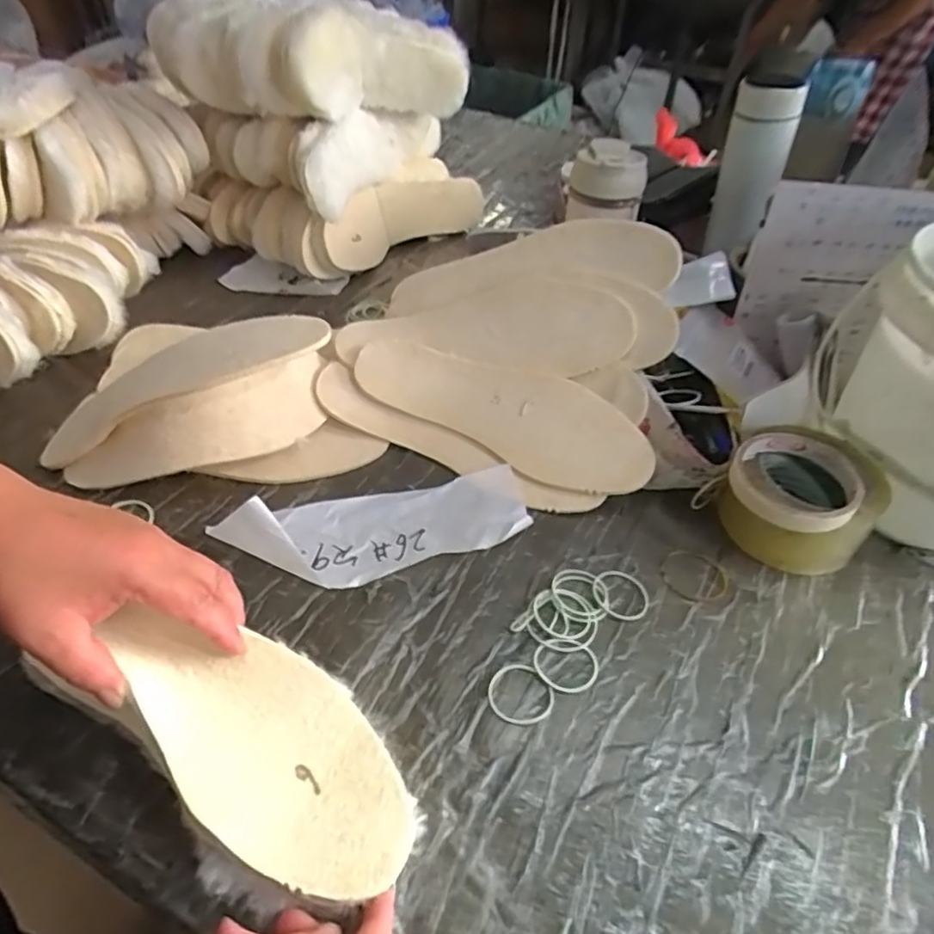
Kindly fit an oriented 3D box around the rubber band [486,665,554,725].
[{"bbox_3d":[0.035,0.147,0.401,0.043,0.004,0.040,1,44,-1],"label":"rubber band"}]

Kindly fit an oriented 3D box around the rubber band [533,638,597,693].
[{"bbox_3d":[0.067,0.133,0.417,0.044,0.004,0.039,15,46,12],"label":"rubber band"}]

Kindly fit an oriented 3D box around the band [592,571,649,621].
[{"bbox_3d":[0.114,0.094,0.456,0.042,0.004,0.042,1,44,-1],"label":"band"}]

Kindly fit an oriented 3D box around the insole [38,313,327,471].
[{"bbox_3d":[-0.235,-0.069,0.489,0.252,0.041,0.077,-23,46,4],"label":"insole"}]

